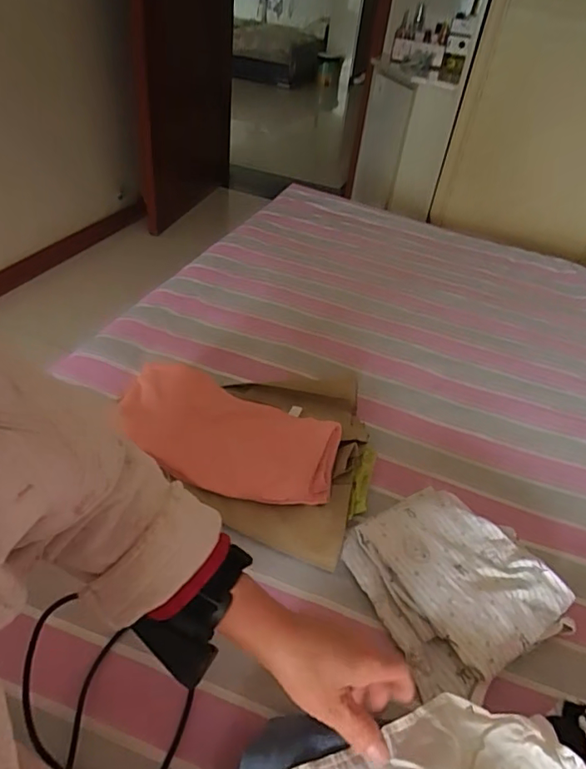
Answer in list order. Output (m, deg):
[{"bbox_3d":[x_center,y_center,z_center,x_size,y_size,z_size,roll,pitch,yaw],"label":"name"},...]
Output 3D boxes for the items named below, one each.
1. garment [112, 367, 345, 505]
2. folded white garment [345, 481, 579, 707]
[{"bbox_3d":[-0.091,0.058,0.679,0.312,0.050,0.162,25,42,19],"label":"garment"},{"bbox_3d":[0.182,0.220,0.592,0.199,0.074,0.219,-13,44,-24],"label":"folded white garment"}]

